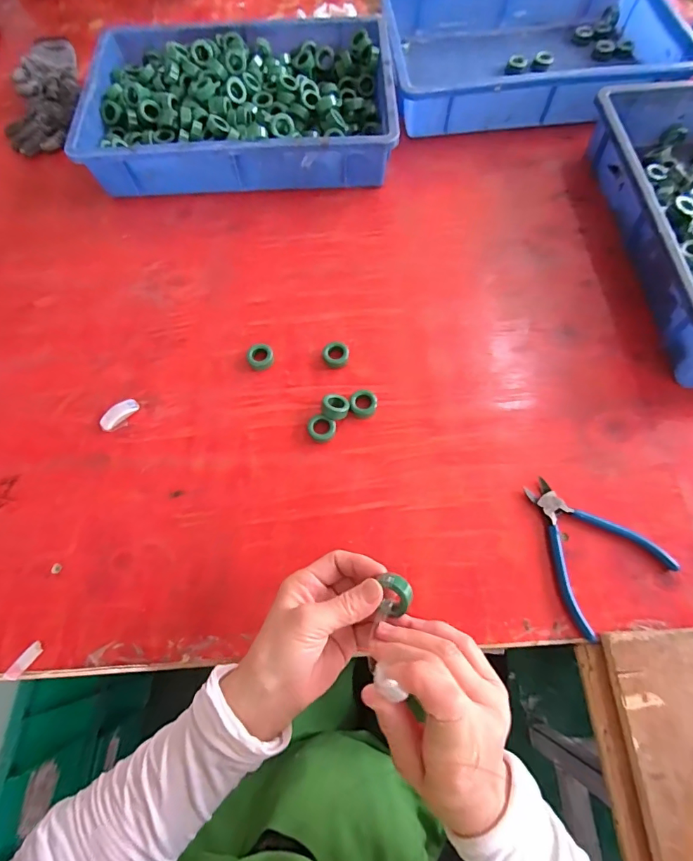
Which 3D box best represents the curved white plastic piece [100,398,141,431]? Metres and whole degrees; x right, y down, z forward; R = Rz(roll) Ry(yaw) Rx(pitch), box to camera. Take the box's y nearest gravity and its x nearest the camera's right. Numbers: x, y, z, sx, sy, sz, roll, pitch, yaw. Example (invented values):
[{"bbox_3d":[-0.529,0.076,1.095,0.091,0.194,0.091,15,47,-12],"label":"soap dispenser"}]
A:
[{"bbox_3d":[-0.261,-0.019,0.498,0.019,0.009,0.046,40,74,17],"label":"curved white plastic piece"}]

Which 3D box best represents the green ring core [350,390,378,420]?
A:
[{"bbox_3d":[0.020,-0.029,0.491,0.029,0.013,0.031,-1,67,1],"label":"green ring core"}]

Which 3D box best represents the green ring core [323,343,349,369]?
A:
[{"bbox_3d":[-0.012,-0.089,0.515,0.031,0.014,0.029,-1,67,1],"label":"green ring core"}]

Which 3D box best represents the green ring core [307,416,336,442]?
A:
[{"bbox_3d":[-0.027,-0.002,0.481,0.030,0.013,0.028,-1,67,1],"label":"green ring core"}]

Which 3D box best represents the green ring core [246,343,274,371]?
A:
[{"bbox_3d":[-0.102,-0.088,0.517,0.030,0.014,0.032,-1,67,1],"label":"green ring core"}]

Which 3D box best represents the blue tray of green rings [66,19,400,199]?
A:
[{"bbox_3d":[-0.154,-0.487,0.654,0.432,0.085,0.296,-3,67,1],"label":"blue tray of green rings"}]

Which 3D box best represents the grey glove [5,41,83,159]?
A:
[{"bbox_3d":[-0.493,-0.560,0.721,0.090,0.040,0.271,-9,67,-2],"label":"grey glove"}]

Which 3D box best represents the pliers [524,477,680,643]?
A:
[{"bbox_3d":[0.233,0.111,0.430,0.116,0.011,0.137,-34,70,-12],"label":"pliers"}]

